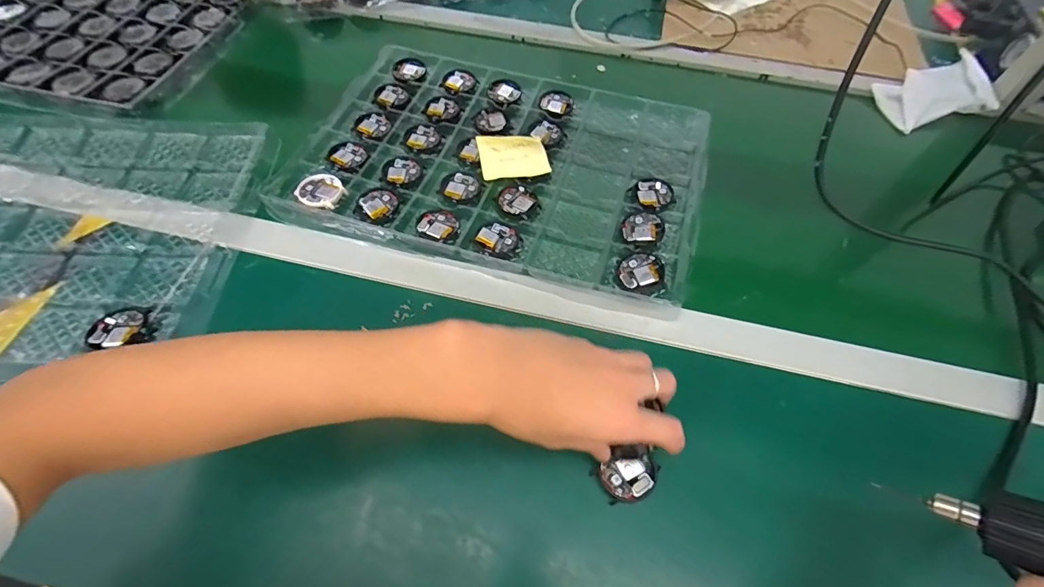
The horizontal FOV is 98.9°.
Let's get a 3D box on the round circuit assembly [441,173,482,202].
[{"bbox_3d":[-0.067,-0.118,0.495,0.039,0.005,0.043,-36,67,-20],"label":"round circuit assembly"}]

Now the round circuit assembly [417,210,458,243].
[{"bbox_3d":[-0.085,-0.070,0.459,0.039,0.004,0.037,1,60,-1],"label":"round circuit assembly"}]

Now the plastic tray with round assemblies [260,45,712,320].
[{"bbox_3d":[-0.019,-0.155,0.508,0.429,0.019,0.299,16,61,8],"label":"plastic tray with round assemblies"}]

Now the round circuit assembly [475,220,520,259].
[{"bbox_3d":[-0.023,-0.054,0.451,0.043,0.005,0.040,1,60,-1],"label":"round circuit assembly"}]

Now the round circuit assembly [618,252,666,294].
[{"bbox_3d":[0.115,-0.020,0.428,0.040,0.010,0.042,1,60,-1],"label":"round circuit assembly"}]

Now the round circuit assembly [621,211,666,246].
[{"bbox_3d":[0.126,-0.067,0.462,0.041,0.010,0.041,1,60,-1],"label":"round circuit assembly"}]

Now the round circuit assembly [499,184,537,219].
[{"bbox_3d":[-0.006,-0.100,0.484,0.039,0.004,0.043,-36,67,-20],"label":"round circuit assembly"}]

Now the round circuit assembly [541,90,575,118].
[{"bbox_3d":[0.045,-0.241,0.567,0.041,0.006,0.042,5,60,1],"label":"round circuit assembly"}]

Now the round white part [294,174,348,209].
[{"bbox_3d":[-0.214,-0.111,0.479,0.048,0.008,0.045,1,60,-1],"label":"round white part"}]

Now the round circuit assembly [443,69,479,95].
[{"bbox_3d":[-0.081,-0.278,0.585,0.043,0.004,0.051,-18,62,-11],"label":"round circuit assembly"}]

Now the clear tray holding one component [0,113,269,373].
[{"bbox_3d":[-0.520,-0.078,0.447,0.479,0.020,0.308,1,60,-1],"label":"clear tray holding one component"}]

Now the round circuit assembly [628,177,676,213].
[{"bbox_3d":[0.144,-0.109,0.493,0.042,0.010,0.047,-15,61,-10],"label":"round circuit assembly"}]

